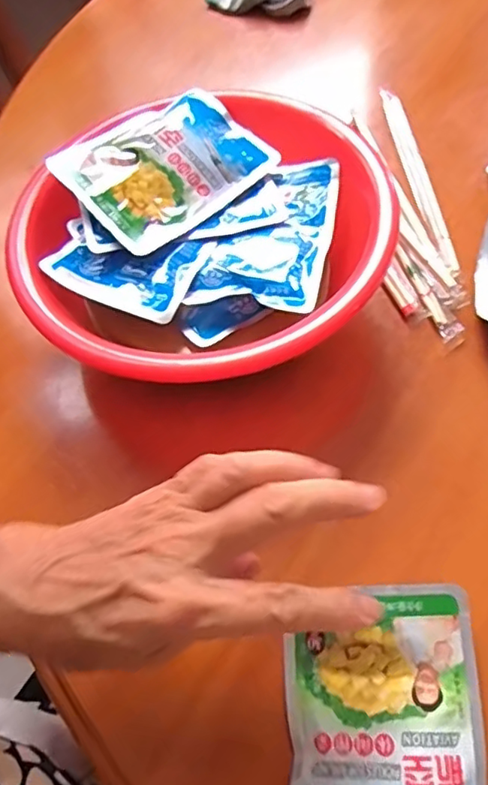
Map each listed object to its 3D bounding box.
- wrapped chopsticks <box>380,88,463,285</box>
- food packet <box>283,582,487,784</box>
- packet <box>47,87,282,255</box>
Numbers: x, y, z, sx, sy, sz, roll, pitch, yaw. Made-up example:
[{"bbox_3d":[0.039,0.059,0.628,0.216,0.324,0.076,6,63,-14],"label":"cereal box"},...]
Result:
[{"bbox_3d":[0.132,-0.166,0.441,0.018,0.012,0.209,-5,59,0],"label":"wrapped chopsticks"},{"bbox_3d":[0.064,0.149,0.260,0.087,0.022,0.114,-1,59,3],"label":"food packet"},{"bbox_3d":[-0.048,-0.147,0.377,0.127,0.009,0.085,-41,82,-22],"label":"packet"}]

